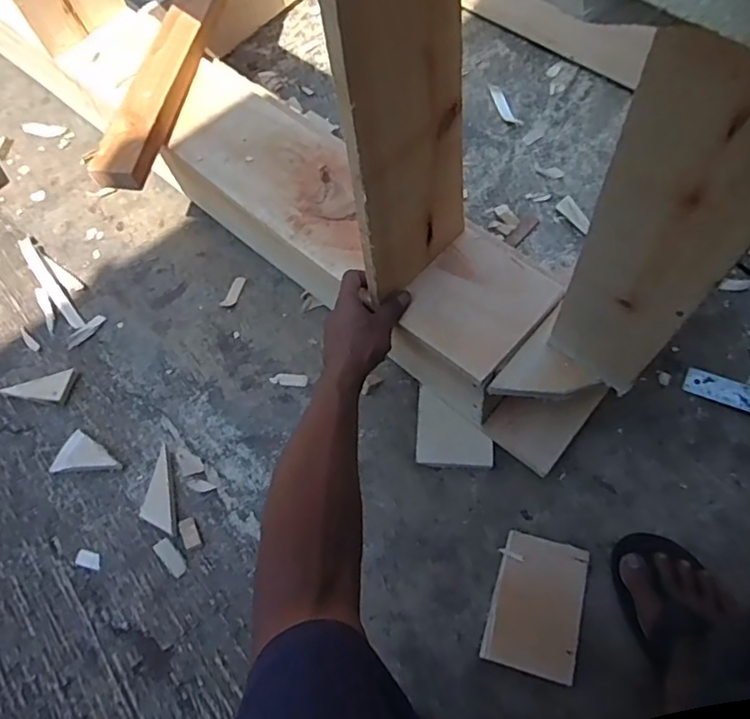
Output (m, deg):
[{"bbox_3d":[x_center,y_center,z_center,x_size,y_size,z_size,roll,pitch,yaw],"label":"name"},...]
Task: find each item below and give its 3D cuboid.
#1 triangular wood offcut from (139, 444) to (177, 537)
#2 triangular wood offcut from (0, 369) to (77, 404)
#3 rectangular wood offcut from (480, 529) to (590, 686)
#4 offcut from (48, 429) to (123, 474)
[{"bbox_3d":[-0.293,0.178,0.750,0.040,0.012,0.123,-14,65,-4],"label":"triangular wood offcut"},{"bbox_3d":[-0.500,0.036,0.834,0.096,0.019,0.052,6,65,6],"label":"triangular wood offcut"},{"bbox_3d":[0.193,0.290,0.665,0.099,0.017,0.149,14,66,9],"label":"rectangular wood offcut"},{"bbox_3d":[-0.402,0.144,0.773,0.078,0.025,0.062,30,69,15],"label":"offcut"}]

